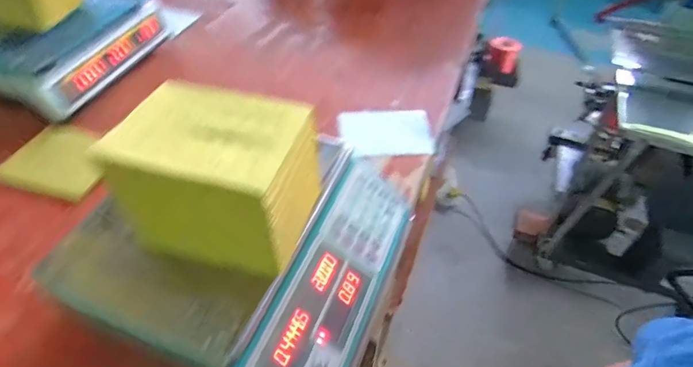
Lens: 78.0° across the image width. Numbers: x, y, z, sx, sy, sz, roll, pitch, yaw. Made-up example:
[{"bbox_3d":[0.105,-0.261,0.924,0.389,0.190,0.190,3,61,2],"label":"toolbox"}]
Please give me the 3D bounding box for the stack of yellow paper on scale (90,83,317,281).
[{"bbox_3d":[-0.119,-0.009,0.417,0.157,0.103,0.124,13,48,9],"label":"stack of yellow paper on scale"}]

